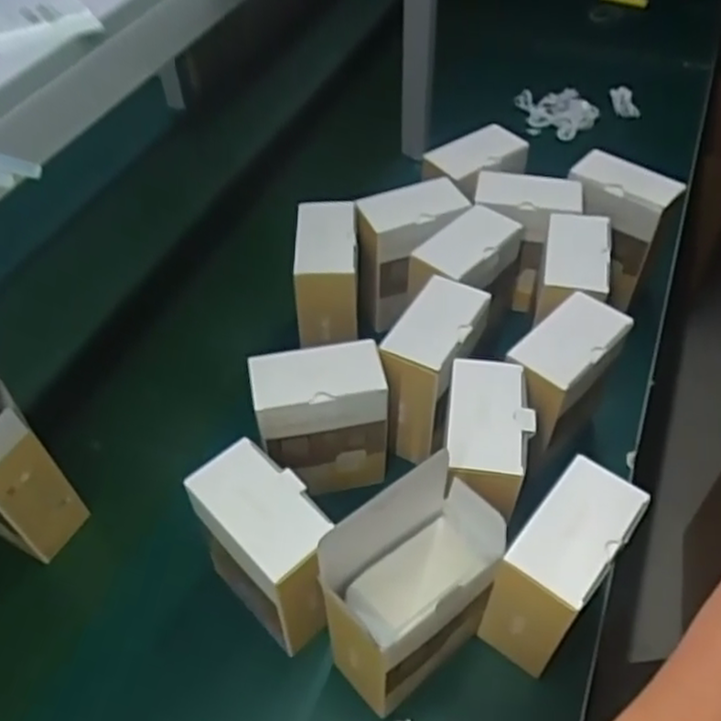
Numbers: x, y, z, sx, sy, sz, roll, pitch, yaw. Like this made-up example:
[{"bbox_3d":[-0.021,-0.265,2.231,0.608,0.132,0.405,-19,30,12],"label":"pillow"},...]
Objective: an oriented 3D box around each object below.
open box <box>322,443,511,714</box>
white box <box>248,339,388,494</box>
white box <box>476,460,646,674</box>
[{"bbox_3d":[0.041,0.181,0.553,0.139,0.193,0.076,-31,55,-23],"label":"open box"},{"bbox_3d":[-0.036,0.060,0.693,0.123,0.149,0.073,-12,49,-9],"label":"white box"},{"bbox_3d":[0.169,0.181,0.603,0.064,0.165,0.119,33,57,26],"label":"white box"}]

